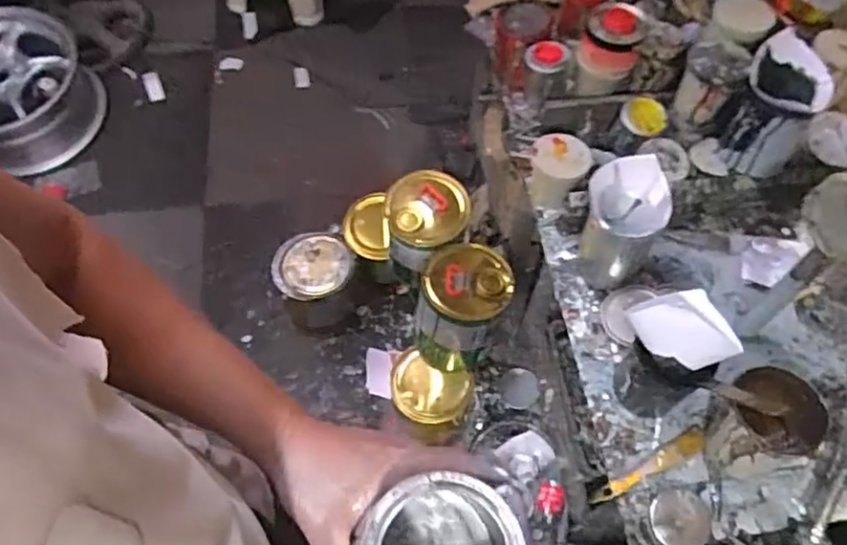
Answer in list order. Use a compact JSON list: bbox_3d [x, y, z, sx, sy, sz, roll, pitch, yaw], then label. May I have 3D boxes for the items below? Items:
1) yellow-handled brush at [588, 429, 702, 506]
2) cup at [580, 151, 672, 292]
[{"bbox_3d":[0.300,0.260,0.877,0.193,0.014,0.026,-23,63,-15],"label":"yellow-handled brush"},{"bbox_3d":[0.290,-0.065,0.973,0.112,0.174,0.130,8,60,2],"label":"cup"}]

